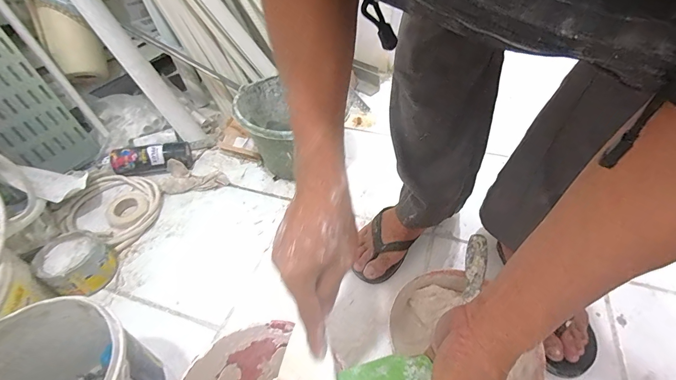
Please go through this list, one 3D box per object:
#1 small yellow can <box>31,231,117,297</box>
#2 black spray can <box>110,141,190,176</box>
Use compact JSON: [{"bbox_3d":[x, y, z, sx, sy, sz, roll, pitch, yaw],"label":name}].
[{"bbox_3d":[-0.469,0.135,0.616,0.096,0.079,0.101,-1,46,1],"label":"small yellow can"},{"bbox_3d":[-0.445,-0.076,0.820,0.169,0.065,0.076,-10,47,-8],"label":"black spray can"}]

